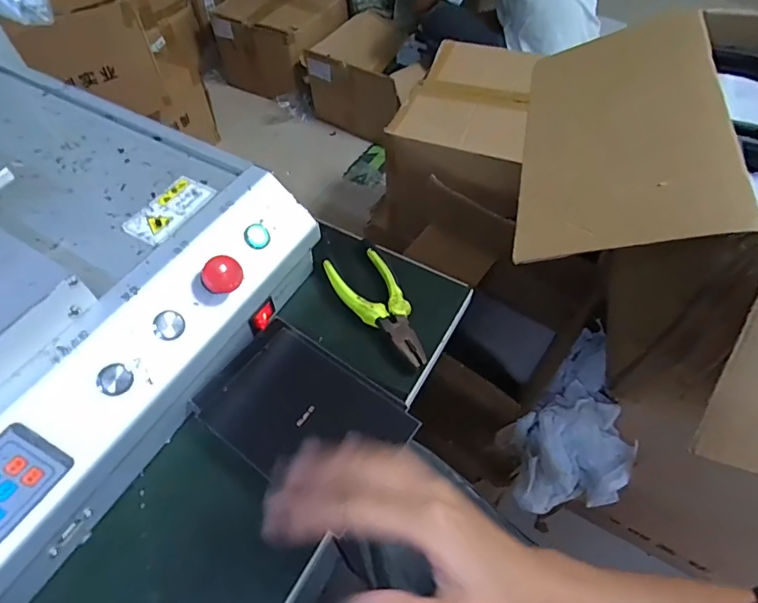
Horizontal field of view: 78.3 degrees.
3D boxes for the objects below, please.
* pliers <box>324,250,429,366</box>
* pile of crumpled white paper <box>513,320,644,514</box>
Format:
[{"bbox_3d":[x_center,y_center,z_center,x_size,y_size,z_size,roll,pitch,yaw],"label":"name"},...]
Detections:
[{"bbox_3d":[0.001,0.005,0.440,0.056,0.012,0.134,-23,59,-16],"label":"pliers"},{"bbox_3d":[0.270,0.157,0.604,0.130,0.071,0.250,29,60,18],"label":"pile of crumpled white paper"}]

